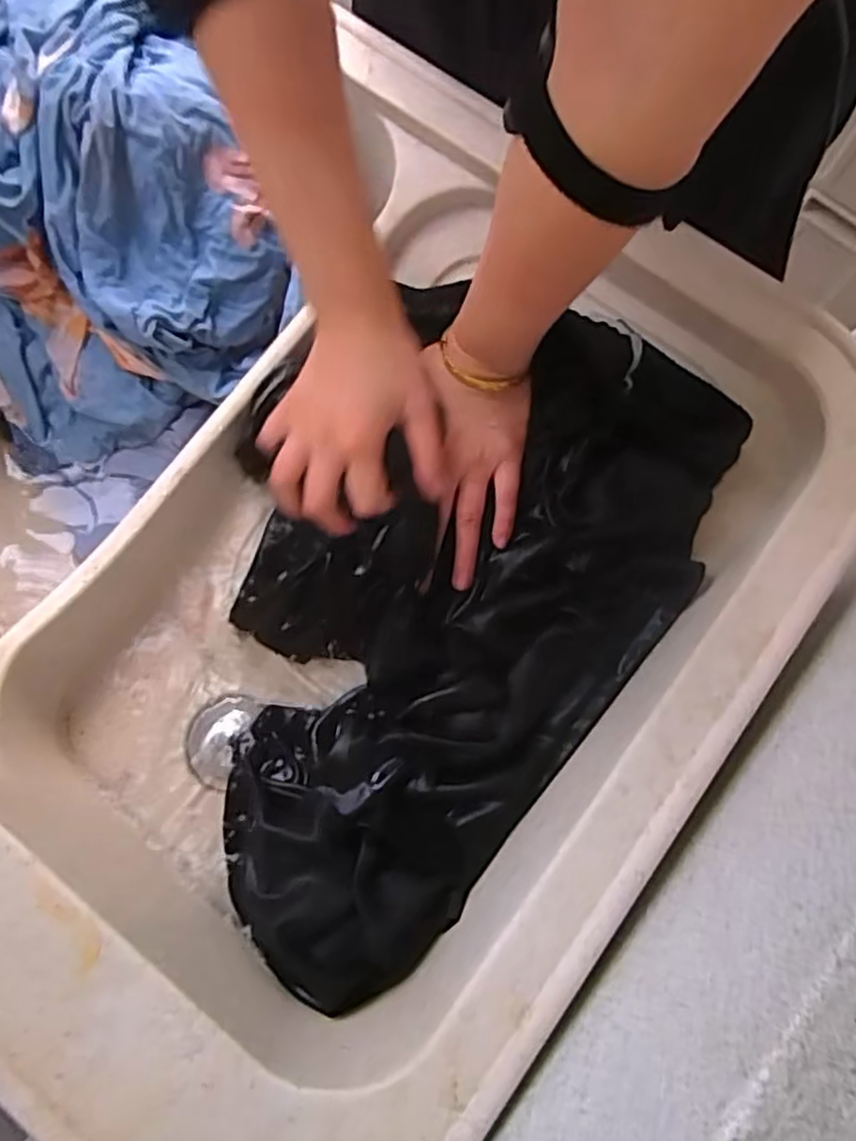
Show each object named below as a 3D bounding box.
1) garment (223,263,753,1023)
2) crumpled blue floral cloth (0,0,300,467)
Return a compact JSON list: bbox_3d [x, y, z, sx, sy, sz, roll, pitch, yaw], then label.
[{"bbox_3d":[-0.014,0.018,0.442,0.285,0.102,0.406,38,78,8],"label":"garment"},{"bbox_3d":[-0.294,-0.268,0.526,0.277,0.163,0.357,-32,78,-9],"label":"crumpled blue floral cloth"}]

